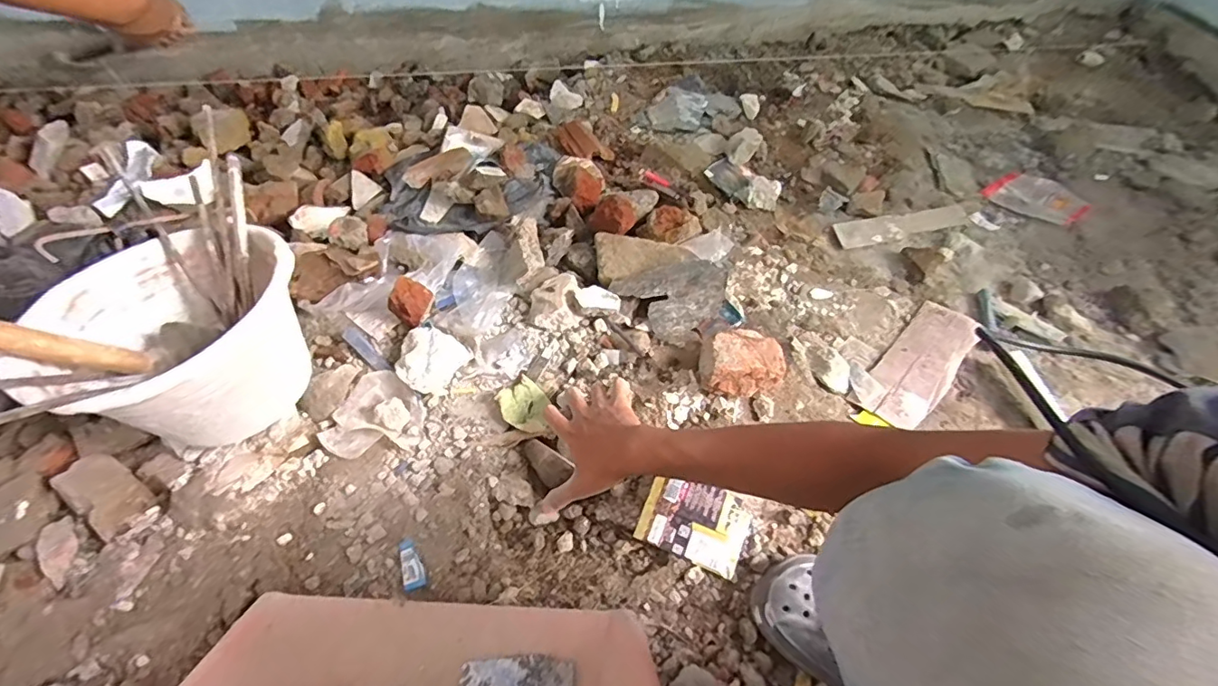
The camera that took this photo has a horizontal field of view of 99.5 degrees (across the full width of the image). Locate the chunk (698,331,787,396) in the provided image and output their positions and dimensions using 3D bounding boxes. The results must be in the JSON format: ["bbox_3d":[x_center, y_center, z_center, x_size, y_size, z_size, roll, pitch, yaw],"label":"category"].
[{"bbox_3d":[0.175,0.025,0.685,0.111,0.064,0.083,-14,60,-12],"label":"chunk"}]

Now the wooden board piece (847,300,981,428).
[{"bbox_3d":[0.440,0.022,0.732,0.246,0.014,0.103,-37,67,-23],"label":"wooden board piece"}]

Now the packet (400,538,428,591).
[{"bbox_3d":[-0.210,0.236,0.550,0.021,0.013,0.053,-20,61,-15],"label":"packet"}]

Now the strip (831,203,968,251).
[{"bbox_3d":[0.498,-0.202,0.873,0.239,0.006,0.050,-12,59,-11],"label":"strip"}]

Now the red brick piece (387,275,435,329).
[{"bbox_3d":[-0.260,-0.052,0.680,0.042,0.053,0.045,20,59,9],"label":"red brick piece"}]

